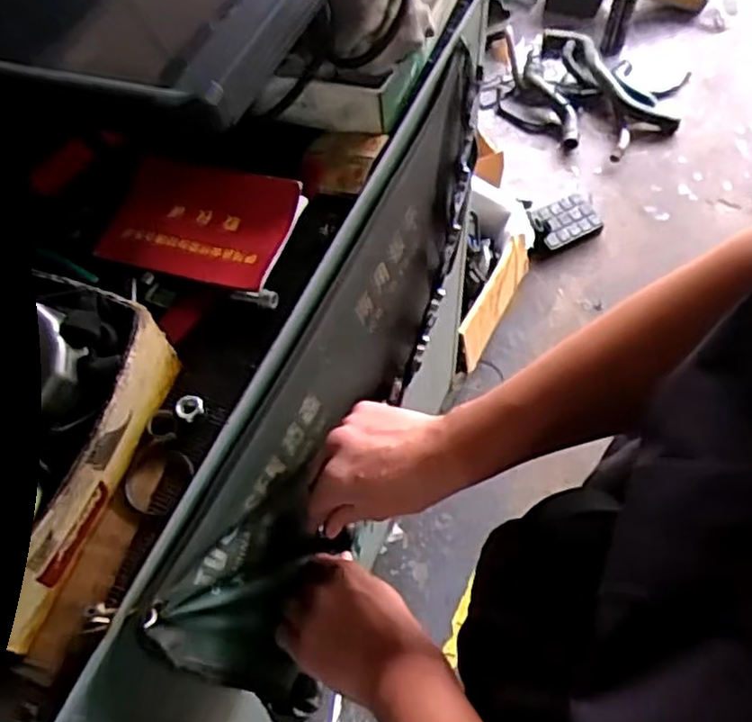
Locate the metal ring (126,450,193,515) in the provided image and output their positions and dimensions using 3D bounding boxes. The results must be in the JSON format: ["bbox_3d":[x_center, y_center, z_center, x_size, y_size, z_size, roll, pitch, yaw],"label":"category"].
[{"bbox_3d":[-0.139,0.077,0.452,0.043,0.010,0.044,-5,61,2],"label":"metal ring"}]

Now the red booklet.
[{"bbox_3d":[-0.140,-0.109,0.551,0.153,0.020,0.097,15,64,15],"label":"red booklet"}]

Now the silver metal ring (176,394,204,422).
[{"bbox_3d":[-0.124,0.031,0.472,0.017,0.008,0.018,-1,61,1],"label":"silver metal ring"}]

